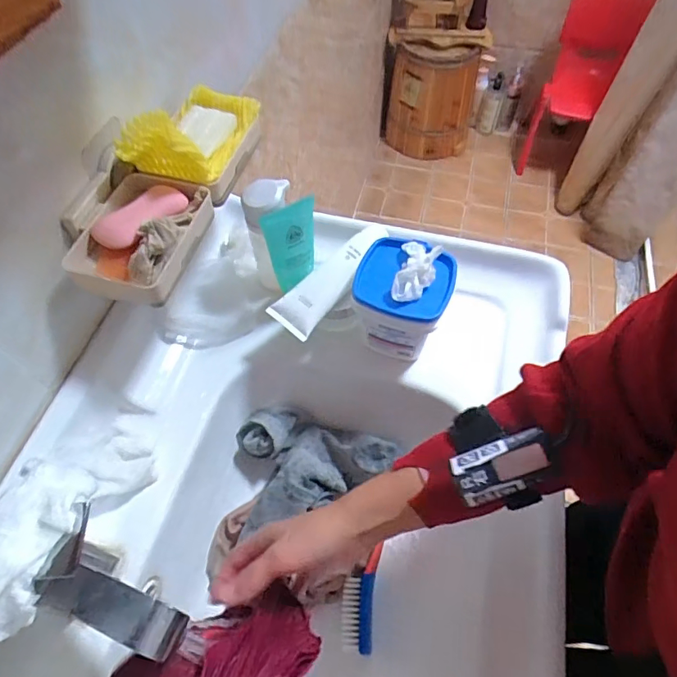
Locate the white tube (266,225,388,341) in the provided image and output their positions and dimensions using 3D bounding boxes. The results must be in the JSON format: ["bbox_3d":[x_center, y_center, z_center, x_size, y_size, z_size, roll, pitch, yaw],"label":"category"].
[{"bbox_3d":[-0.005,-0.070,0.522,0.048,0.027,0.155,40,81,8],"label":"white tube"}]

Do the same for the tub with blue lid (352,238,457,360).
[{"bbox_3d":[0.066,-0.040,0.507,0.090,0.112,0.089,13,59,9],"label":"tub with blue lid"}]

